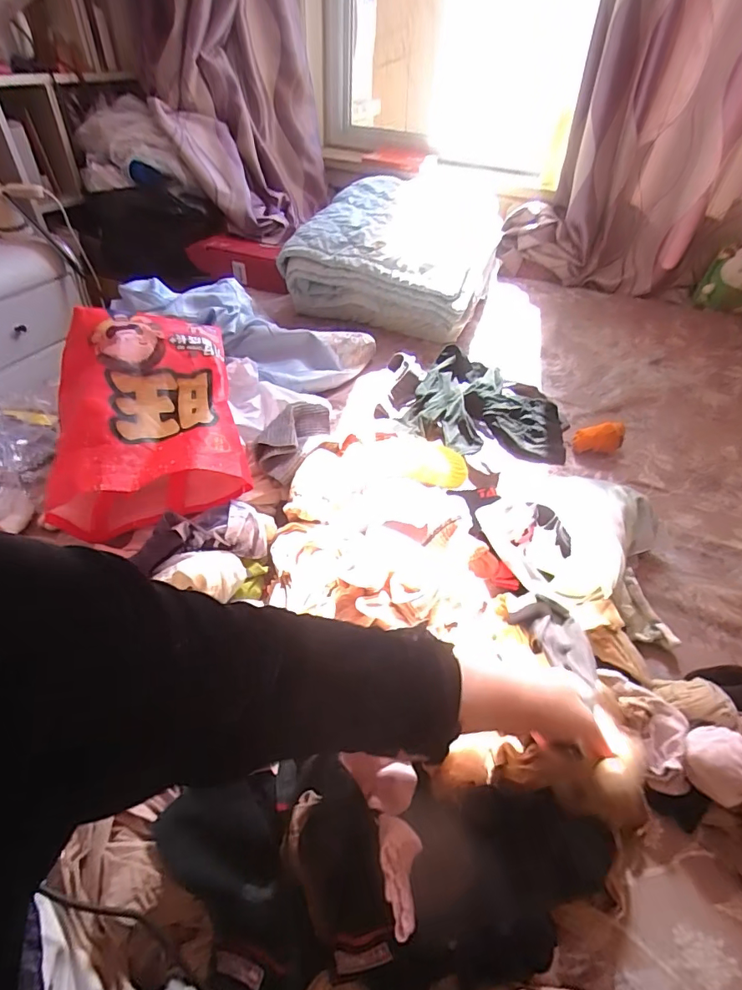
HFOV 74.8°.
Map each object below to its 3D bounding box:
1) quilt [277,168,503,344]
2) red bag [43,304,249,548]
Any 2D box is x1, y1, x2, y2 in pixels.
[{"bbox_3d":[0.087,-0.651,1.301,0.476,0.238,0.536,15,45,11],"label":"quilt"},{"bbox_3d":[-0.323,-0.125,0.715,0.233,0.098,0.335,-10,62,-15],"label":"red bag"}]

